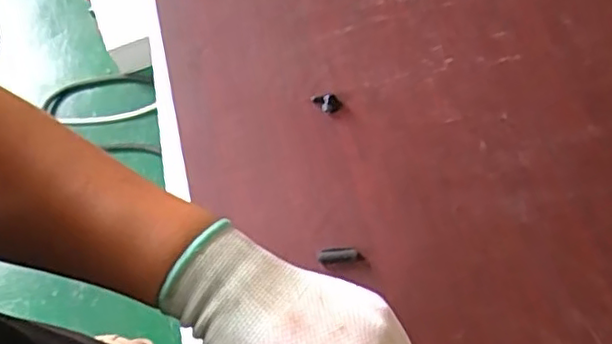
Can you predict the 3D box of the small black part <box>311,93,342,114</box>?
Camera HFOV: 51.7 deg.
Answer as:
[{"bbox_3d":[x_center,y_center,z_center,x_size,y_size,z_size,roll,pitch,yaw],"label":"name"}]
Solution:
[{"bbox_3d":[0.023,-0.080,0.738,0.037,0.013,0.020,12,66,10],"label":"small black part"}]

